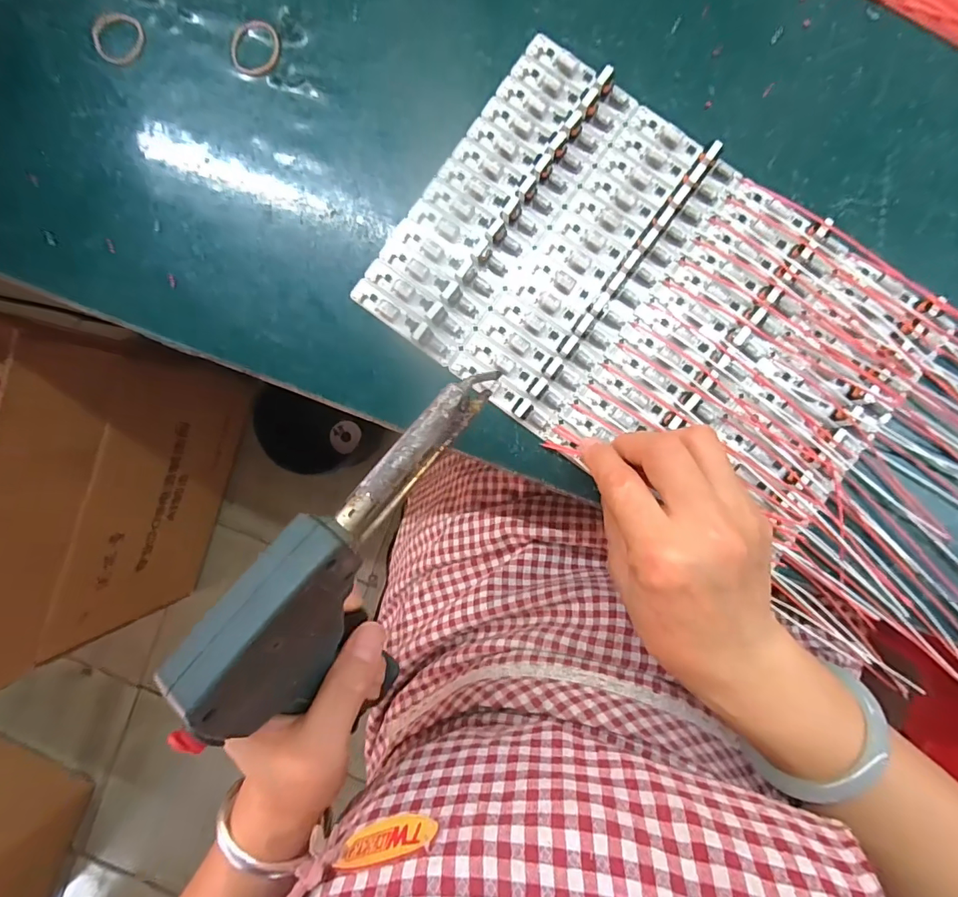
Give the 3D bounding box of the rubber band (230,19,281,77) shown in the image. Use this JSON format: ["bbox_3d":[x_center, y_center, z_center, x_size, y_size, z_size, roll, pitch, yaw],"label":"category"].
[{"bbox_3d":[-0.135,-0.241,0.290,0.030,0.004,0.032,0,91,3],"label":"rubber band"}]

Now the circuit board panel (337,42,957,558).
[{"bbox_3d":[0.096,-0.082,0.280,0.290,0.014,0.184,37,93,2],"label":"circuit board panel"}]

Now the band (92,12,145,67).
[{"bbox_3d":[-0.223,-0.254,0.296,0.033,0.004,0.031,0,91,3],"label":"band"}]

